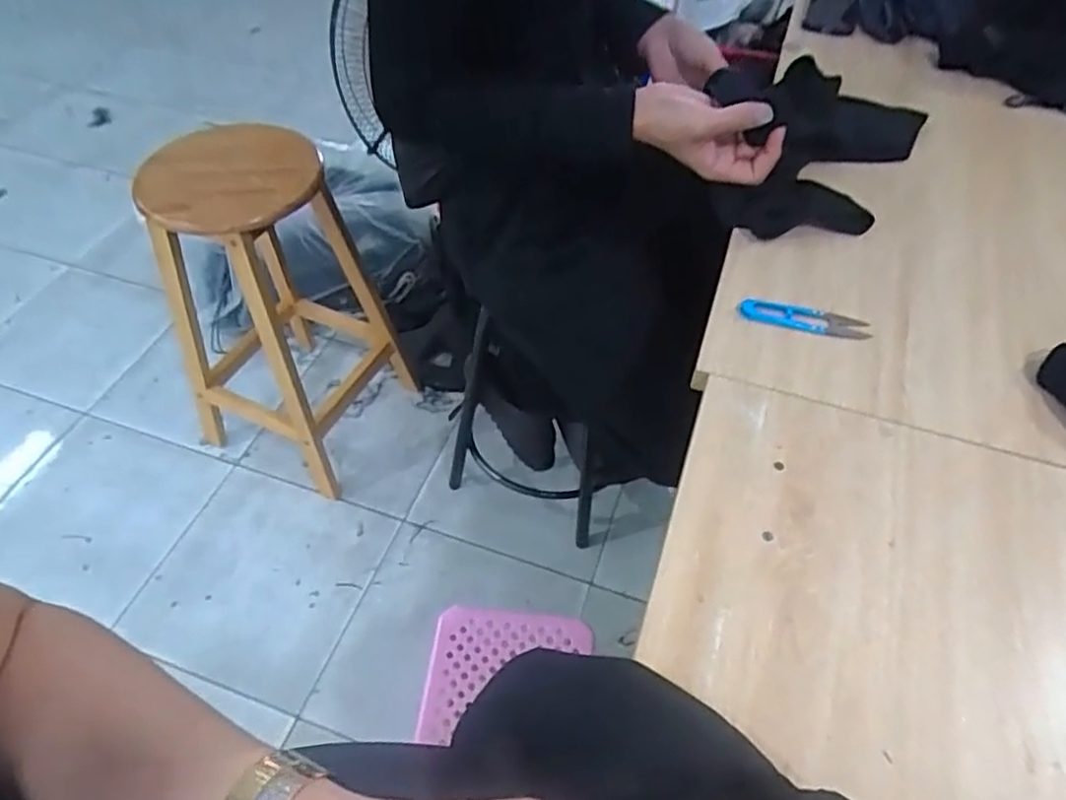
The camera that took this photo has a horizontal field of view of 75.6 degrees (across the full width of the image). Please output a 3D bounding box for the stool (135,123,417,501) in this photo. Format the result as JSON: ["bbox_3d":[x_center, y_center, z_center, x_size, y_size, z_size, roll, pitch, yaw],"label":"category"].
[{"bbox_3d":[-0.482,-0.192,1.356,0.312,0.655,0.397,22,55,16],"label":"stool"}]

